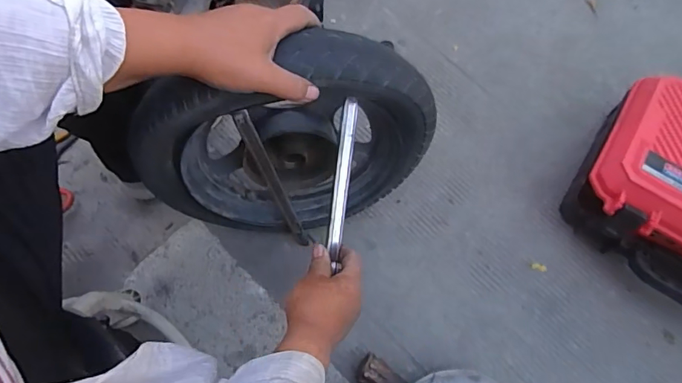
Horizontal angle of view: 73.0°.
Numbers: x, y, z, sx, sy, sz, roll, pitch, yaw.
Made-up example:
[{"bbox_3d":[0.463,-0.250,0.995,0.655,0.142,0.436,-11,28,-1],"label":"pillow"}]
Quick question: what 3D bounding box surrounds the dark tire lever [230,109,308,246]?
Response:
[{"bbox_3d":[-0.080,-0.002,0.594,0.015,0.278,0.013,-27,52,-7],"label":"dark tire lever"}]

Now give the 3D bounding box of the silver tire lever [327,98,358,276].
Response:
[{"bbox_3d":[0.000,-0.003,0.497,0.015,0.017,0.188,7,105,3],"label":"silver tire lever"}]

